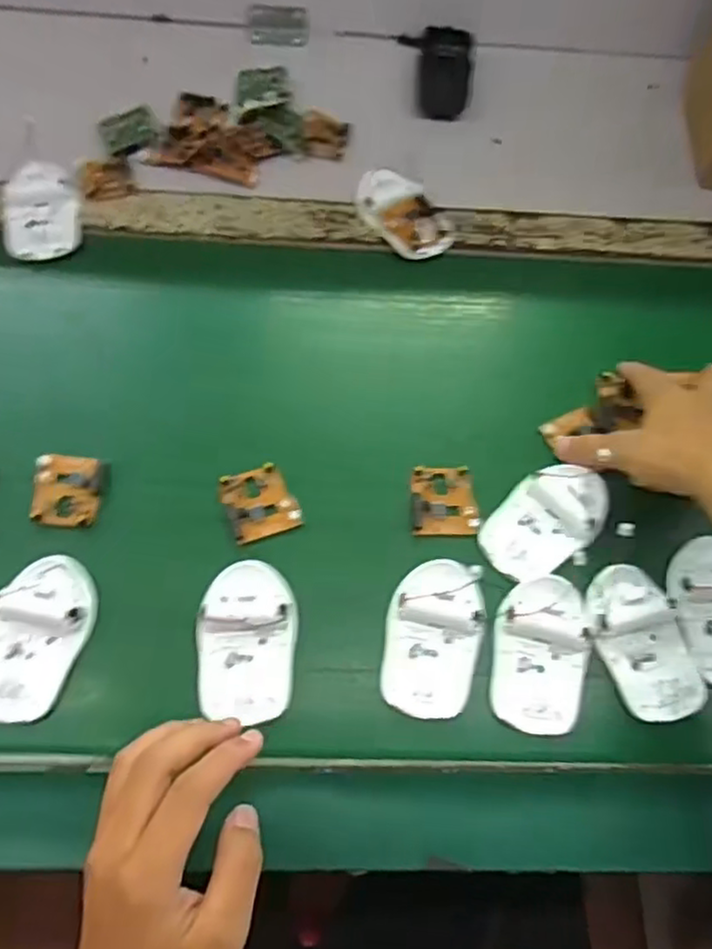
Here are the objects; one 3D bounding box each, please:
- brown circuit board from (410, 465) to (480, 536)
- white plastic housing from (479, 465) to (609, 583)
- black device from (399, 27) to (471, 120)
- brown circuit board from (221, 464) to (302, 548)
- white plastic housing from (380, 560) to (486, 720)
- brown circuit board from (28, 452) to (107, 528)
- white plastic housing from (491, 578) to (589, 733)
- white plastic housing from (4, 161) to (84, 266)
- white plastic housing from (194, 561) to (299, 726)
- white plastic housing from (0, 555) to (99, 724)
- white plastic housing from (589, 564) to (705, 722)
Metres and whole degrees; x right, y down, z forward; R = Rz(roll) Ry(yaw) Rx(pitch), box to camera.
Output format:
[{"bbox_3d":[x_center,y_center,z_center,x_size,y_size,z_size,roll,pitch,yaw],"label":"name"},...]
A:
[{"bbox_3d":[0.062,0.018,0.481,0.046,0.008,0.051,1,66,-3],"label":"brown circuit board"},{"bbox_3d":[0.132,0.030,0.471,0.097,0.018,0.058,-40,74,-19],"label":"white plastic housing"},{"bbox_3d":[0.086,-0.391,0.669,0.050,0.030,0.092,1,66,-3],"label":"black device"},{"bbox_3d":[-0.066,0.018,0.475,0.047,0.013,0.052,-20,68,-12],"label":"brown circuit board"},{"bbox_3d":[0.050,0.102,0.439,0.059,0.019,0.097,8,66,0],"label":"white plastic housing"},{"bbox_3d":[-0.197,0.010,0.470,0.047,0.010,0.051,5,66,-1],"label":"brown circuit board"},{"bbox_3d":[0.118,0.111,0.435,0.058,0.015,0.096,9,66,1],"label":"white plastic housing"},{"bbox_3d":[-0.256,-0.215,0.561,0.056,0.017,0.086,-8,67,-7],"label":"white plastic housing"},{"bbox_3d":[-0.068,0.099,0.427,0.060,0.032,0.096,5,66,-1],"label":"white plastic housing"},{"bbox_3d":[-0.199,0.099,0.422,0.058,0.018,0.097,15,66,3],"label":"white plastic housing"},{"bbox_3d":[0.188,0.106,0.441,0.060,0.014,0.097,-15,68,-10],"label":"white plastic housing"}]

